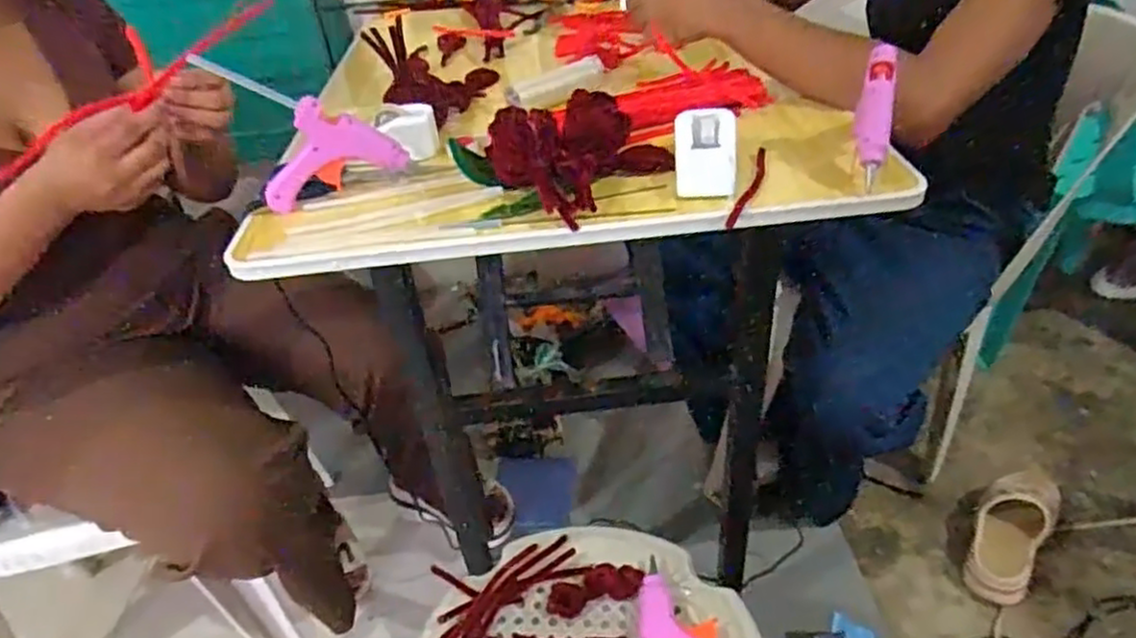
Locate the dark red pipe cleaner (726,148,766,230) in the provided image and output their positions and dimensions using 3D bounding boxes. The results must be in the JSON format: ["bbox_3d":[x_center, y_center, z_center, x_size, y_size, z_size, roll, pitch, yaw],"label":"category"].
[{"bbox_3d":[0.158,-0.115,0.616,0.013,0.014,0.144,12,43,19],"label":"dark red pipe cleaner"}]

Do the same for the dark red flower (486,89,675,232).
[{"bbox_3d":[0.010,-0.153,0.624,0.139,0.059,0.112,-34,46,-31],"label":"dark red flower"}]

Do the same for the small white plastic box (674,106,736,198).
[{"bbox_3d":[0.121,-0.152,0.633,0.052,0.043,0.092,-1,38,6],"label":"small white plastic box"}]

